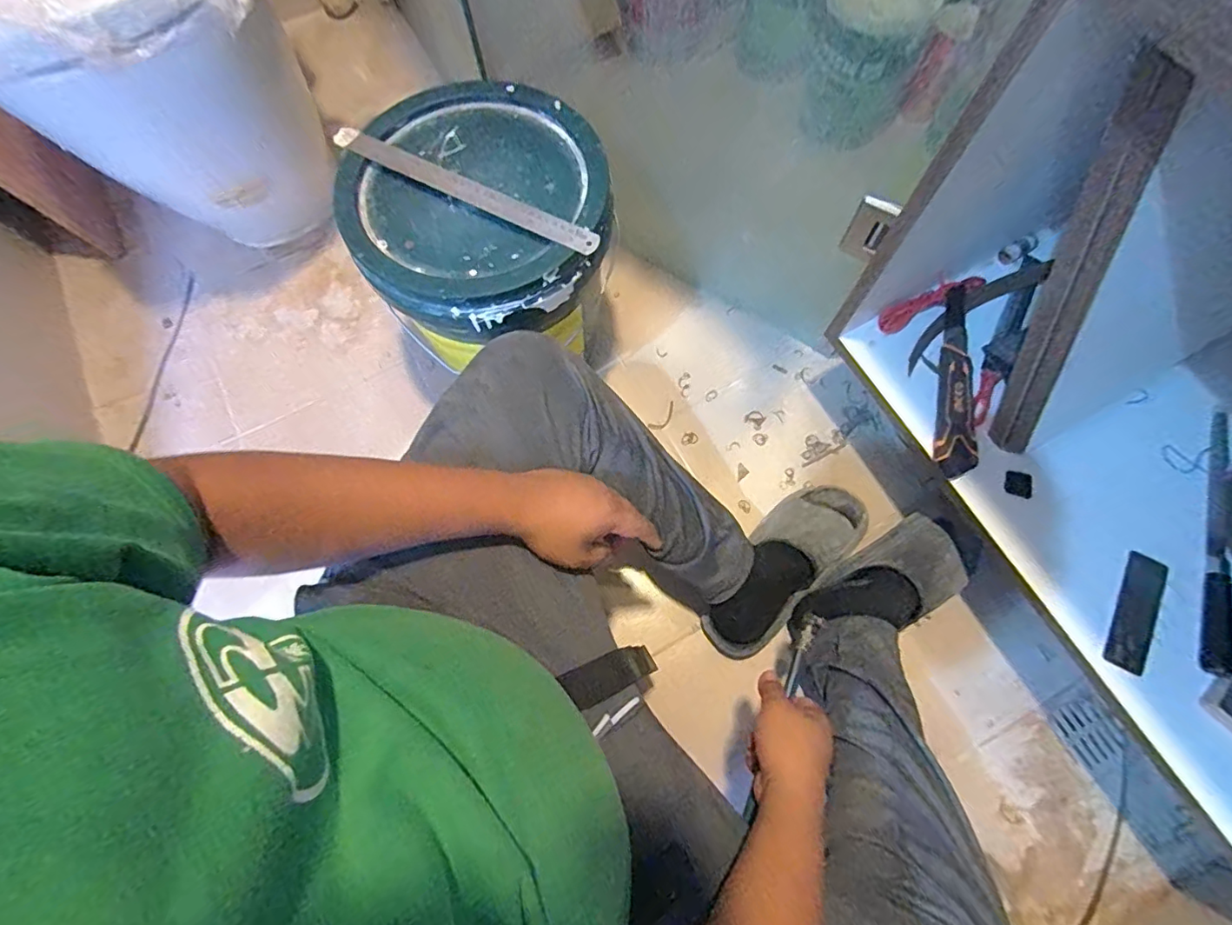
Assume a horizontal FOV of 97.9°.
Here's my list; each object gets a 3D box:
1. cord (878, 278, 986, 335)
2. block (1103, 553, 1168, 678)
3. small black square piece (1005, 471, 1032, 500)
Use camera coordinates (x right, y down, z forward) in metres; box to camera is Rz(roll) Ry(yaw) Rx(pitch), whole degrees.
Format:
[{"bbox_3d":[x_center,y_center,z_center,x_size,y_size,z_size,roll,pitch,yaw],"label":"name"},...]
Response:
[{"bbox_3d":[0.424,-0.217,0.716,0.164,0.016,0.031,-26,72,-6],"label":"cord"},{"bbox_3d":[0.583,0.168,0.602,0.042,0.007,0.131,26,74,11],"label":"block"},{"bbox_3d":[0.486,0.027,0.648,0.028,0.004,0.032,7,81,19],"label":"small black square piece"}]

